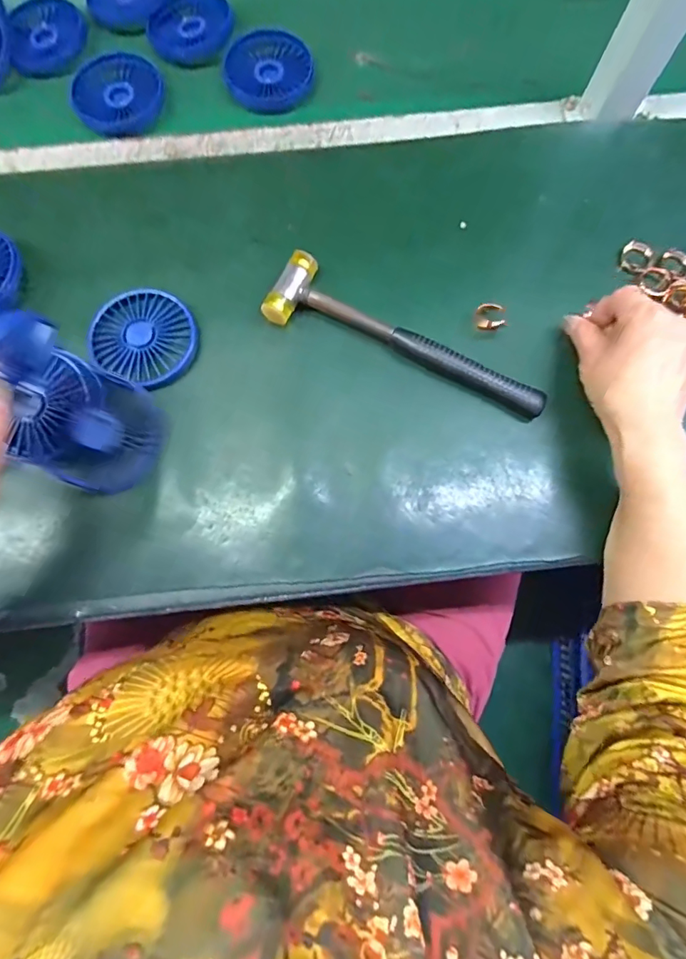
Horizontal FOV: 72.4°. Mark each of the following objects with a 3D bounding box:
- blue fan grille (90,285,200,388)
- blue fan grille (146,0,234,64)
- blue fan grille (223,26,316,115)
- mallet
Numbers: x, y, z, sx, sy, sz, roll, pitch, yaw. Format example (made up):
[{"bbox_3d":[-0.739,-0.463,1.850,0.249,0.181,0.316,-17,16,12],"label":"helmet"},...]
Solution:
[{"bbox_3d":[-0.168,-0.119,0.394,0.088,0.018,0.083,0,78,1],"label":"blue fan grille"},{"bbox_3d":[-0.156,-0.463,0.476,0.086,0.013,0.086,0,78,1],"label":"blue fan grille"},{"bbox_3d":[-0.074,-0.411,0.472,0.088,0.019,0.084,0,78,1],"label":"blue fan grille"},{"bbox_3d":[0.055,-0.120,0.388,0.238,0.020,0.059,22,79,6],"label":"mallet"}]

